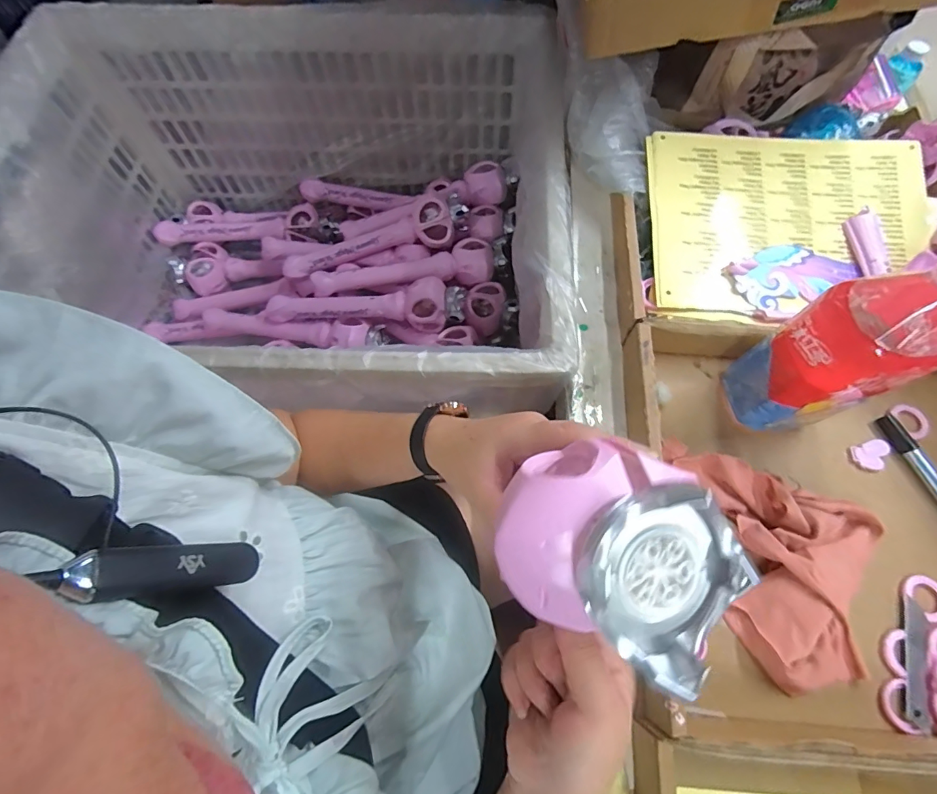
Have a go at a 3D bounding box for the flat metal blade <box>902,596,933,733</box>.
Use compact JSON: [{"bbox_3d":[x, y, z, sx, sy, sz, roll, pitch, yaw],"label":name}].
[{"bbox_3d":[0.374,0.220,0.374,0.020,0.004,0.098,14,68,9],"label":"flat metal blade"}]

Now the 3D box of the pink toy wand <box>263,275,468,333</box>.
[{"bbox_3d":[-0.188,-0.167,0.795,0.356,0.067,0.081,3,67,2],"label":"pink toy wand"}]

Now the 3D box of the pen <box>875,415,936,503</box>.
[{"bbox_3d":[0.442,0.078,0.429,0.020,0.011,0.132,-15,67,-4],"label":"pen"}]

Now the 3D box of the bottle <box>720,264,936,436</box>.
[{"bbox_3d":[0.298,-0.035,0.370,0.083,0.220,0.082,-11,68,-3],"label":"bottle"}]

